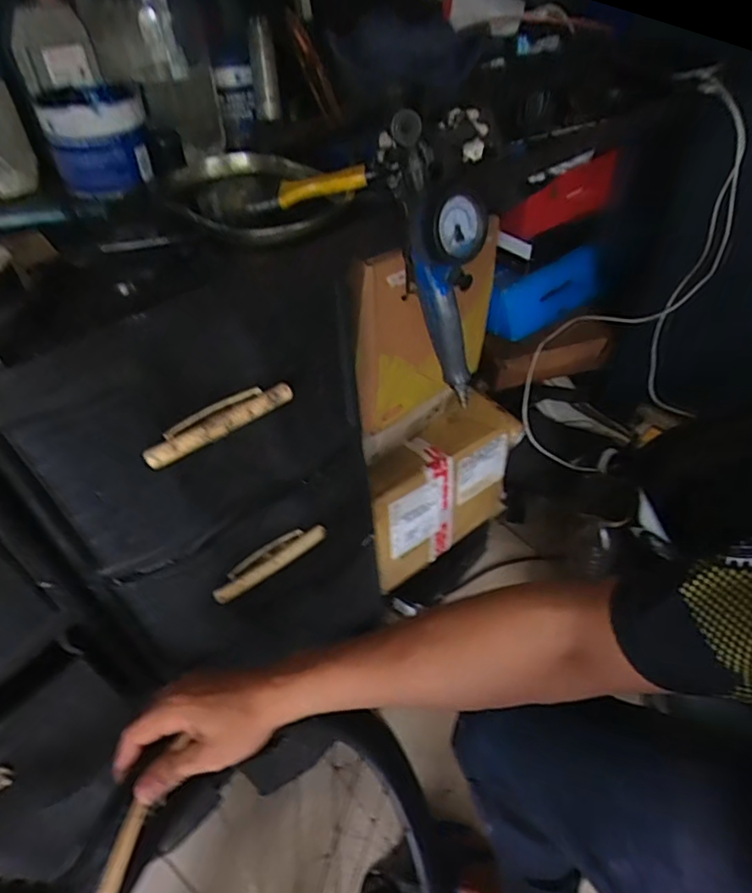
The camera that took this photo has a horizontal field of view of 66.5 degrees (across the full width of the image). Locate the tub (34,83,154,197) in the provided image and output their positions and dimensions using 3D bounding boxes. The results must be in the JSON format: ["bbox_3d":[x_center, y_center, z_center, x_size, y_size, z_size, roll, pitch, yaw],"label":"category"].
[{"bbox_3d":[-0.293,-0.326,0.611,0.102,0.078,0.116,-23,48,-18],"label":"tub"}]

